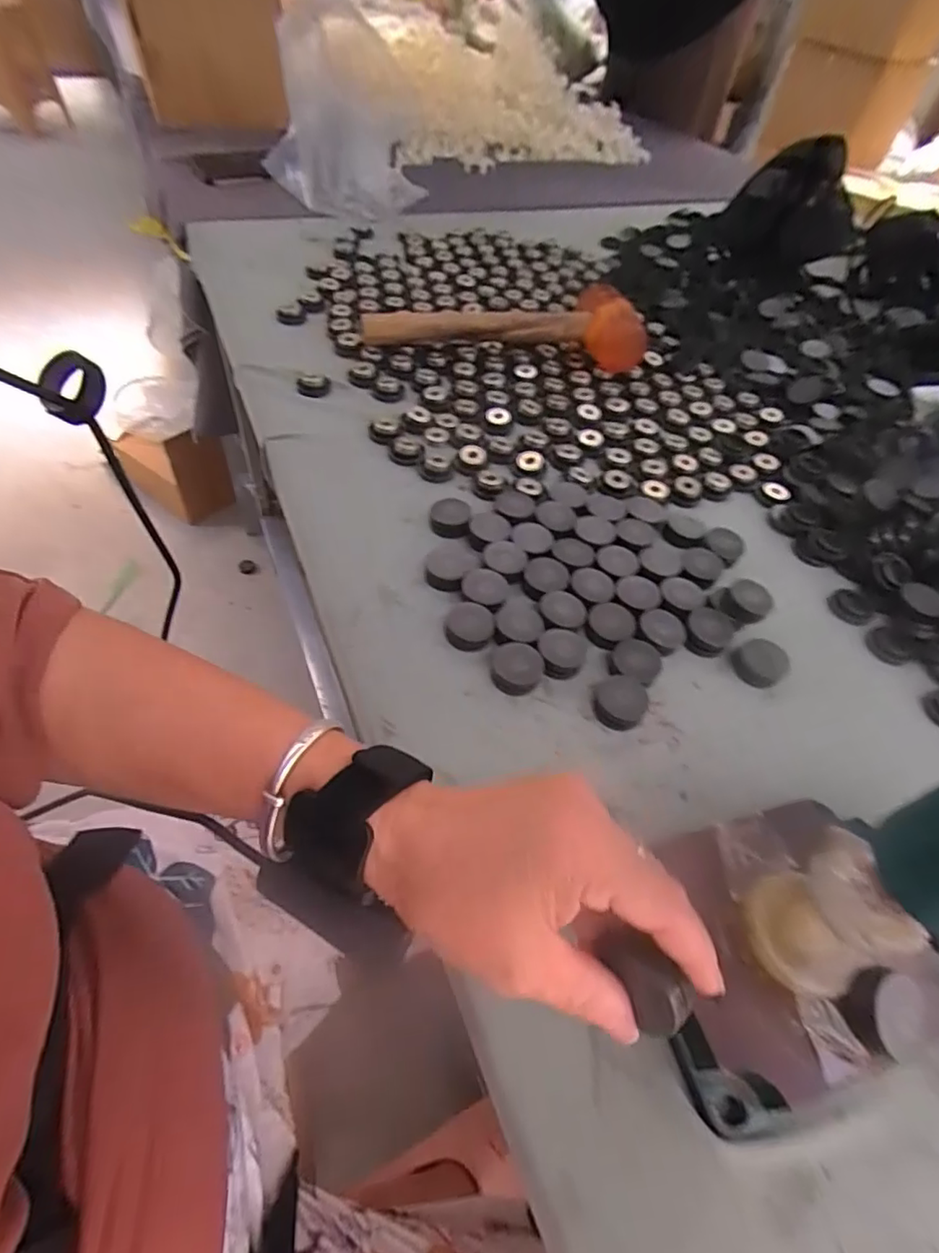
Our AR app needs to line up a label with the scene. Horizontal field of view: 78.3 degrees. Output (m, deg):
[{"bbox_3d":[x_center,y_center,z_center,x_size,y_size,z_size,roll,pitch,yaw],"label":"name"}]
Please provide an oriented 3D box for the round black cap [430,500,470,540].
[{"bbox_3d":[-0.015,-0.087,0.456,0.030,0.012,0.038,0,53,-5],"label":"round black cap"}]

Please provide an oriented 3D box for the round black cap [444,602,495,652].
[{"bbox_3d":[0.000,0.000,0.397,0.033,0.007,0.035,2,52,-3],"label":"round black cap"}]

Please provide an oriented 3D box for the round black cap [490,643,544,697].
[{"bbox_3d":[0.032,0.028,0.381,0.034,0.011,0.032,4,52,-1],"label":"round black cap"}]

